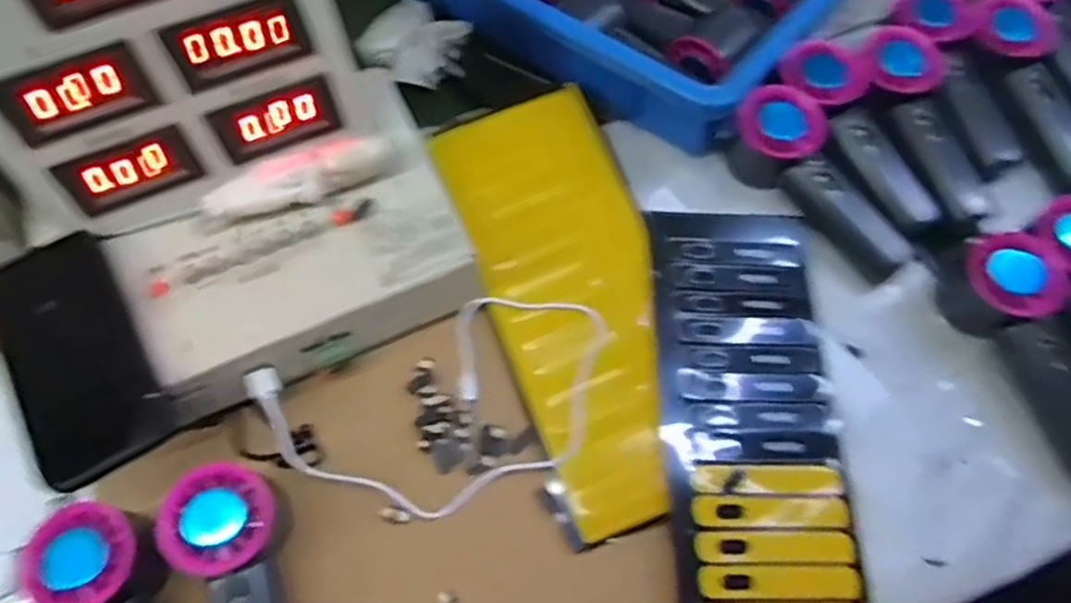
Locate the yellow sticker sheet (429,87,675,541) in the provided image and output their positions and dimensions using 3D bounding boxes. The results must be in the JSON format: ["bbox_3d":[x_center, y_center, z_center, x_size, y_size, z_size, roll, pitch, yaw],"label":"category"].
[{"bbox_3d":[0.031,-0.003,0.481,0.118,0.023,0.286,-21,78,-5],"label":"yellow sticker sheet"}]

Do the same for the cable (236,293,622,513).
[{"bbox_3d":[-0.051,0.060,0.450,0.218,0.033,0.119,-23,66,-11],"label":"cable"}]

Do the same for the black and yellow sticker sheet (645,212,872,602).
[{"bbox_3d":[0.136,0.081,0.454,0.111,0.008,0.306,1,66,-5],"label":"black and yellow sticker sheet"}]

